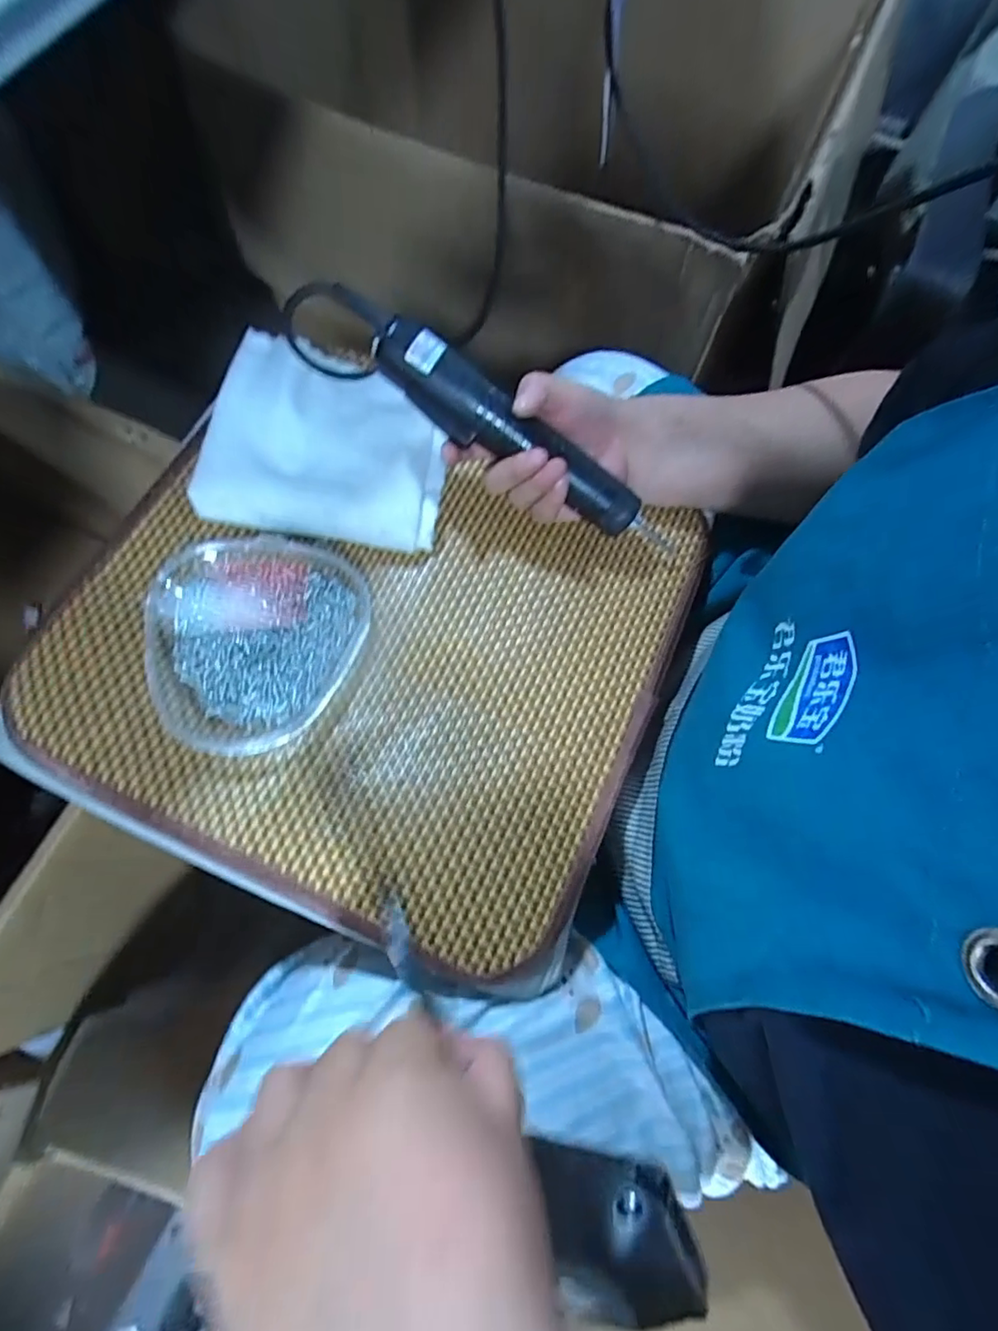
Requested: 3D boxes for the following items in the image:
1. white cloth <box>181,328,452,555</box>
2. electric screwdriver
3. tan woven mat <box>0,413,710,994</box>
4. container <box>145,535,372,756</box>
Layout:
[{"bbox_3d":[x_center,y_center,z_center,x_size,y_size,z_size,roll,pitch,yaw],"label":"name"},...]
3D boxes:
[{"bbox_3d":[-0.121,-0.158,0.409,0.164,0.028,0.133,10,87,-4],"label":"white cloth"},{"bbox_3d":[0.023,-0.146,0.380,0.229,0.027,0.036,29,73,-16],"label":"electric screwdriver"},{"bbox_3d":[-0.089,-0.018,0.388,0.385,0.027,0.329,21,73,5],"label":"tan woven mat"},{"bbox_3d":[-0.160,-0.017,0.383,0.137,0.021,0.146,-7,73,-4],"label":"container"}]

